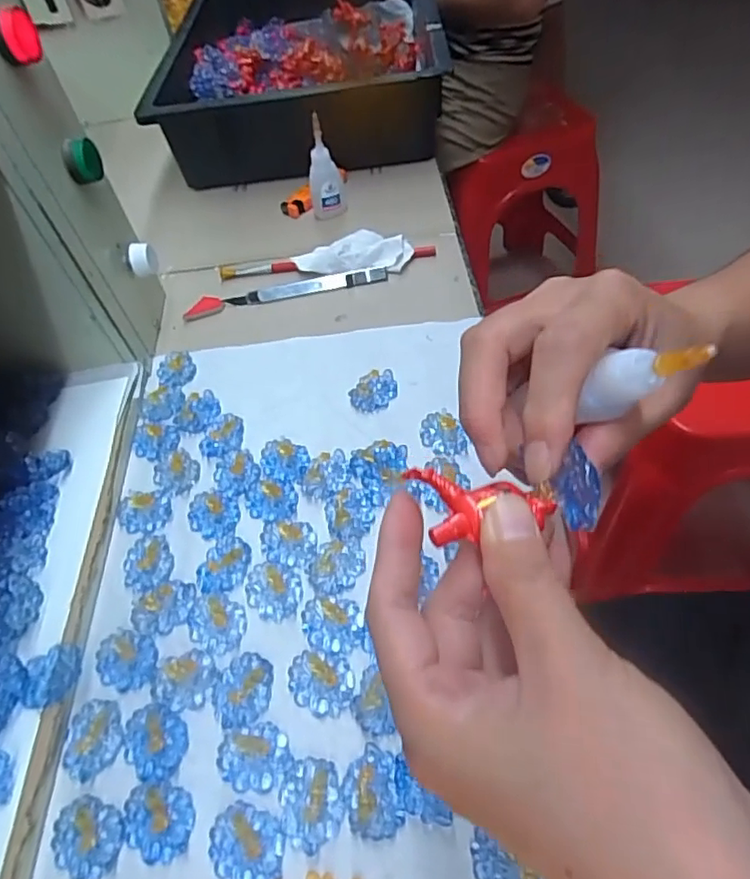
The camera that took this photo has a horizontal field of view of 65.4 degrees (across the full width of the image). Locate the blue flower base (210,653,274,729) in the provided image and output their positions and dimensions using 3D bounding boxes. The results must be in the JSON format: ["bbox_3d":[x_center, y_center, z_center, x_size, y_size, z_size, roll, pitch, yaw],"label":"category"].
[{"bbox_3d":[-0.071,0.133,0.311,0.031,0.006,0.037,-4,52,9],"label":"blue flower base"}]

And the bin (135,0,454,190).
[{"bbox_3d":[-0.087,-0.472,0.718,0.305,0.096,0.440,-8,52,6],"label":"bin"}]

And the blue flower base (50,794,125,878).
[{"bbox_3d":[-0.138,0.189,0.278,0.034,0.008,0.030,12,56,20],"label":"blue flower base"}]

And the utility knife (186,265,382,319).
[{"bbox_3d":[-0.078,-0.132,0.517,0.178,0.016,0.017,-9,51,-5],"label":"utility knife"}]

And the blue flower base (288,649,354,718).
[{"bbox_3d":[-0.029,0.127,0.308,0.035,0.011,0.031,5,59,8],"label":"blue flower base"}]

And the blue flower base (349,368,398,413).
[{"bbox_3d":[-0.001,-0.038,0.430,0.036,0.011,0.030,-23,52,-6],"label":"blue flower base"}]

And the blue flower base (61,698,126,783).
[{"bbox_3d":[-0.146,0.156,0.304,0.031,0.004,0.038,-5,52,8],"label":"blue flower base"}]

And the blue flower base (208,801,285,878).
[{"bbox_3d":[-0.059,0.186,0.268,0.035,0.011,0.031,9,56,18],"label":"blue flower base"}]

